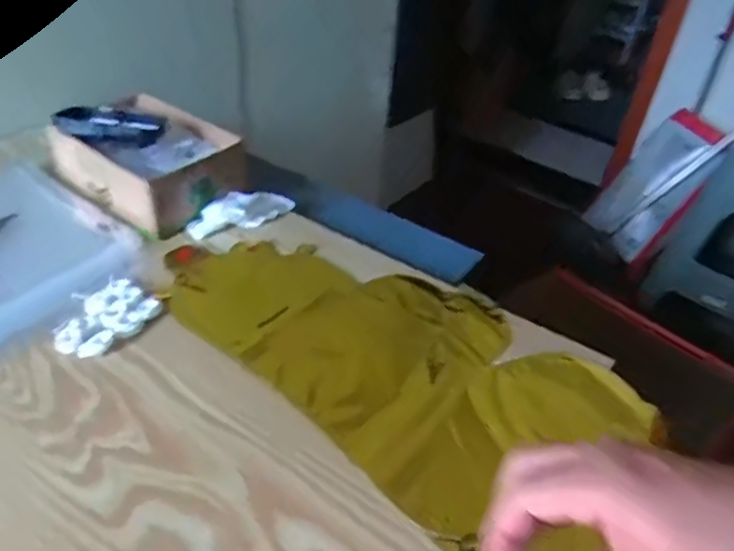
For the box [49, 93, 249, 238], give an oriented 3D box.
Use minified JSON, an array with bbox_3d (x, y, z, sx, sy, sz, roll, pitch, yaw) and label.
[{"bbox_3d":[-0.242,-0.130,0.645,0.186,0.071,0.129,29,44,28],"label":"box"}]

